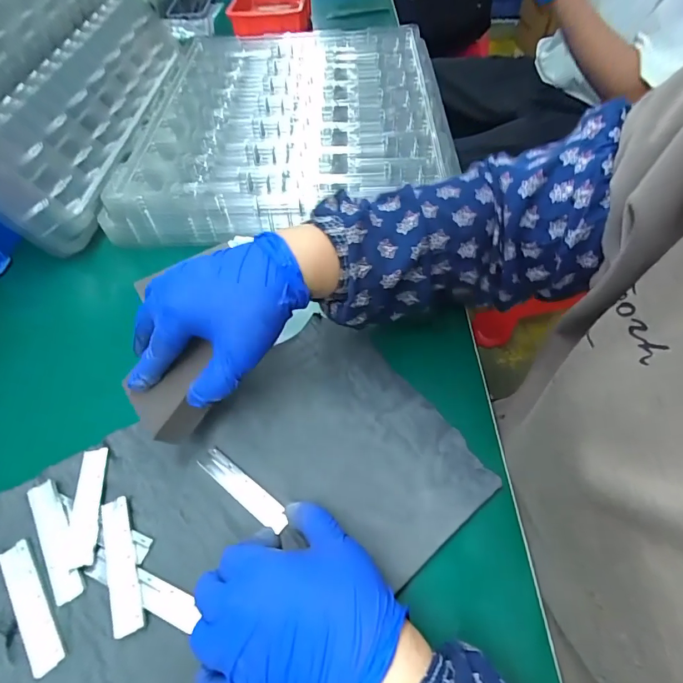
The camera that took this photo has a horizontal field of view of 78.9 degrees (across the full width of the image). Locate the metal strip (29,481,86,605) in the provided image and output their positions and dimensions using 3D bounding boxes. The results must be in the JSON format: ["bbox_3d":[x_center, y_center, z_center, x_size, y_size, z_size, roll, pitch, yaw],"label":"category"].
[{"bbox_3d":[-0.191,0.131,0.277,0.017,0.005,0.083,-30,58,-18],"label":"metal strip"}]

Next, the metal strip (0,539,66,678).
[{"bbox_3d":[-0.193,0.161,0.256,0.017,0.004,0.082,-34,60,-21],"label":"metal strip"}]

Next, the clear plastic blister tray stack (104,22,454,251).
[{"bbox_3d":[-0.064,-0.306,0.562,0.377,0.050,0.453,-1,54,1],"label":"clear plastic blister tray stack"}]

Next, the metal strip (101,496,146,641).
[{"bbox_3d":[-0.142,0.143,0.268,0.017,0.008,0.082,-21,56,-13],"label":"metal strip"}]

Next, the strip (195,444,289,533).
[{"bbox_3d":[-0.070,0.105,0.296,0.079,0.004,0.018,33,62,23],"label":"strip"}]

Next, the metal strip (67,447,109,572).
[{"bbox_3d":[-0.179,0.113,0.291,0.019,0.004,0.079,-11,54,-6],"label":"metal strip"}]

